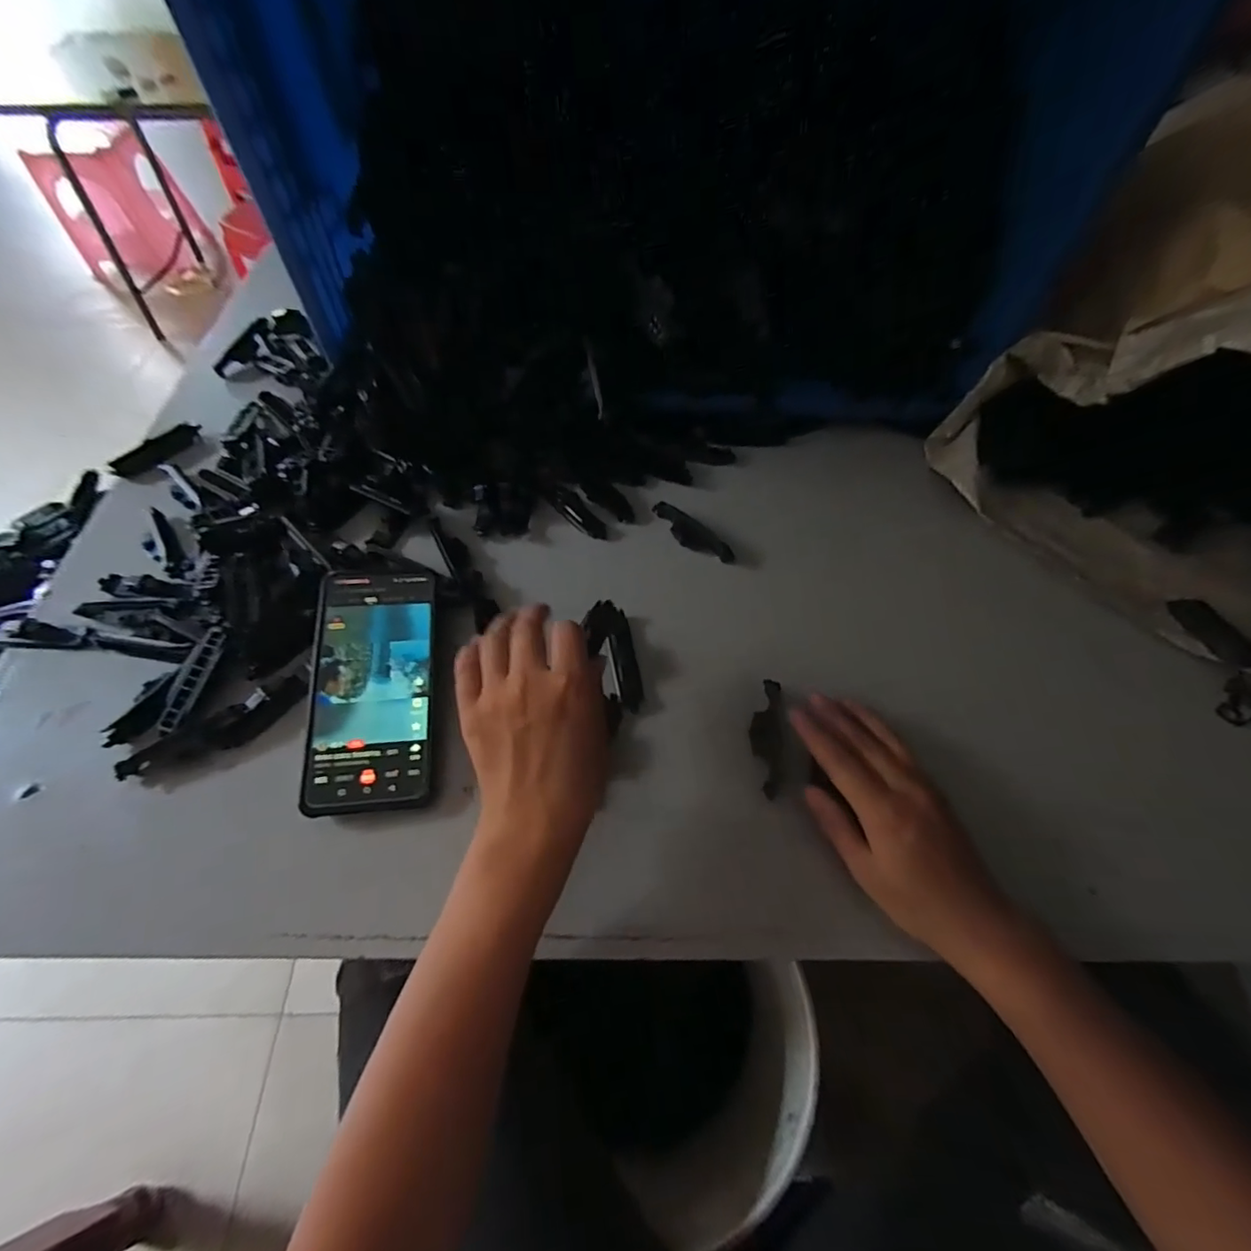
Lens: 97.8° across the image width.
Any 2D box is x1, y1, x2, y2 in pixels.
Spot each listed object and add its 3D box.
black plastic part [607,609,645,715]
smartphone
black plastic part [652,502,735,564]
[{"bbox_3d":[-0.001,0.025,0.401,0.021,0.013,0.077,-10,60,-7],"label":"black plastic part"},{"bbox_3d":[-0.171,0.039,0.371,0.079,0.009,0.164,-3,69,-11],"label":"smartphone"},{"bbox_3d":[0.057,-0.078,0.464,0.021,0.012,0.081,-39,68,-21],"label":"black plastic part"}]

